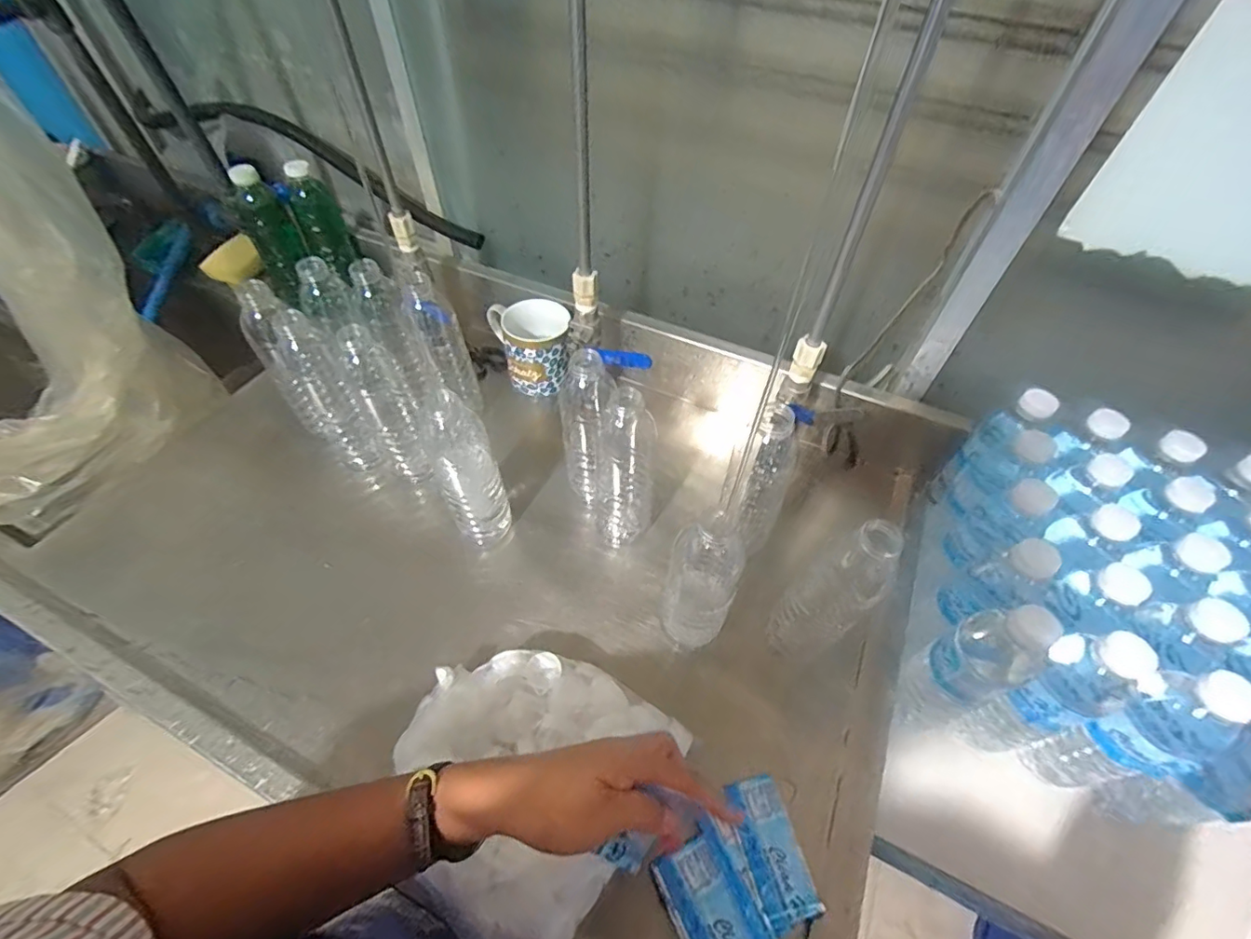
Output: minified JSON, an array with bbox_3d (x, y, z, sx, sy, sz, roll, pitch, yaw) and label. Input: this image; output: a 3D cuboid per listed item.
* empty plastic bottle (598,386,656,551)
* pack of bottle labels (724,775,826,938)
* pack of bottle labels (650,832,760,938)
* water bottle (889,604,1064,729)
[{"bbox_3d":[-0.001,0.006,0.580,0.059,0.191,0.063,7,33,3],"label":"empty plastic bottle"},{"bbox_3d":[0.121,0.312,0.441,0.045,0.007,0.101,-9,49,-9],"label":"pack of bottle labels"},{"bbox_3d":[0.066,0.342,0.401,0.053,0.008,0.102,-22,57,-17],"label":"pack of bottle labels"},{"bbox_3d":[0.295,0.179,0.472,0.051,0.211,0.056,-19,56,-16],"label":"water bottle"}]

